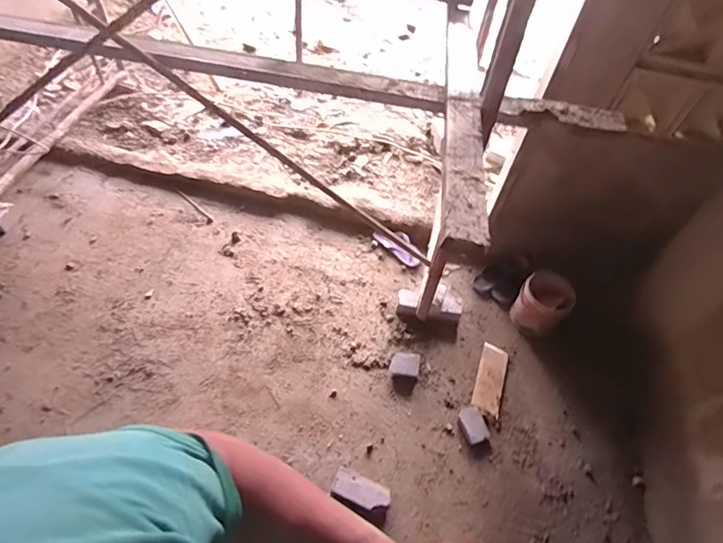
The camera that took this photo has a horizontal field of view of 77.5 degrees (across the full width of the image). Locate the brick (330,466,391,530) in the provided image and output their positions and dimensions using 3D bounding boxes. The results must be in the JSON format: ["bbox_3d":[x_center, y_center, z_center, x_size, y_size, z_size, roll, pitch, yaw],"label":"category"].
[{"bbox_3d":[0.000,0.668,1.349,0.190,0.058,0.118,25,56,13],"label":"brick"}]

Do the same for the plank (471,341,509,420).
[{"bbox_3d":[0.469,0.385,1.623,0.101,0.015,0.259,19,55,8],"label":"plank"}]

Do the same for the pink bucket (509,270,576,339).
[{"bbox_3d":[0.676,0.132,1.706,0.190,0.217,0.152,35,59,18],"label":"pink bucket"}]

